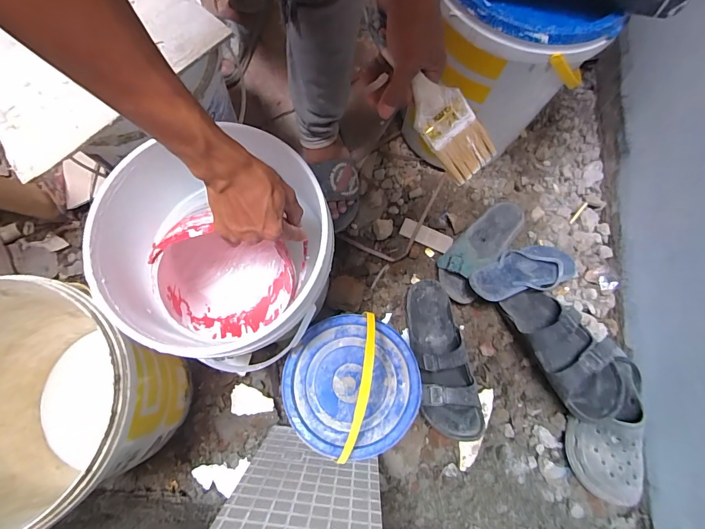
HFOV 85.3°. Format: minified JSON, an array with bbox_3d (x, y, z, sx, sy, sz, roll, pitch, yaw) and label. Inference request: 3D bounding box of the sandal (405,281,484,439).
[{"bbox_3d":[0.165,0.170,0.719,0.093,0.070,0.296,-11,75,-1],"label":"sandal"}]

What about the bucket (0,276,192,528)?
[{"bbox_3d":[-0.435,0.203,0.585,0.312,0.350,0.295,0,75,1],"label":"bucket"}]

